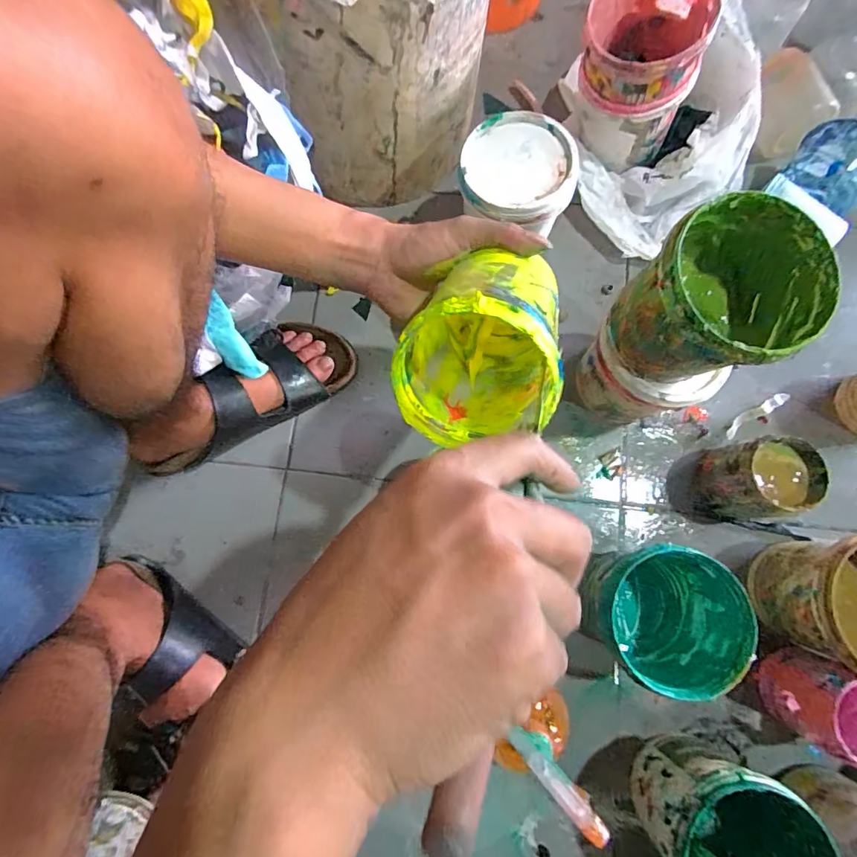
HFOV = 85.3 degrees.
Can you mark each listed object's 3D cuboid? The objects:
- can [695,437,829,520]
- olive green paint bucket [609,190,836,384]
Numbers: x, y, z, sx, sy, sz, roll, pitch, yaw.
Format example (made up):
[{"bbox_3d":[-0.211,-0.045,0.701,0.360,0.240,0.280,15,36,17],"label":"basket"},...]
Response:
[{"bbox_3d":[0.353,0.058,0.507,0.082,0.096,0.077,0,77,0],"label":"can"},{"bbox_3d":[0.237,-0.102,0.394,0.120,0.120,0.118,0,77,0],"label":"olive green paint bucket"}]

